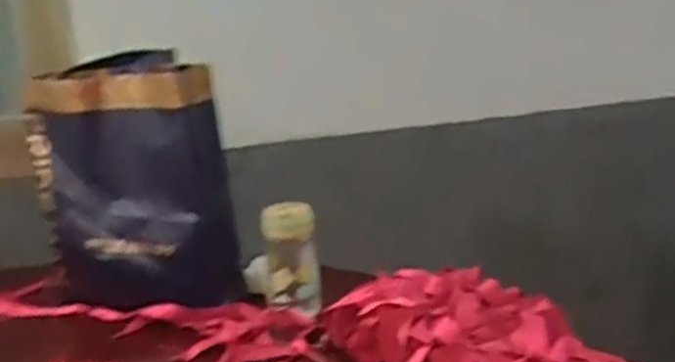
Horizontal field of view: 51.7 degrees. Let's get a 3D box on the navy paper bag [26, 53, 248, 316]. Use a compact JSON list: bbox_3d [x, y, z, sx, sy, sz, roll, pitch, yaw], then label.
[{"bbox_3d":[-0.277,0.004,0.976,0.278,0.320,0.128,2,13,29],"label":"navy paper bag"}]

